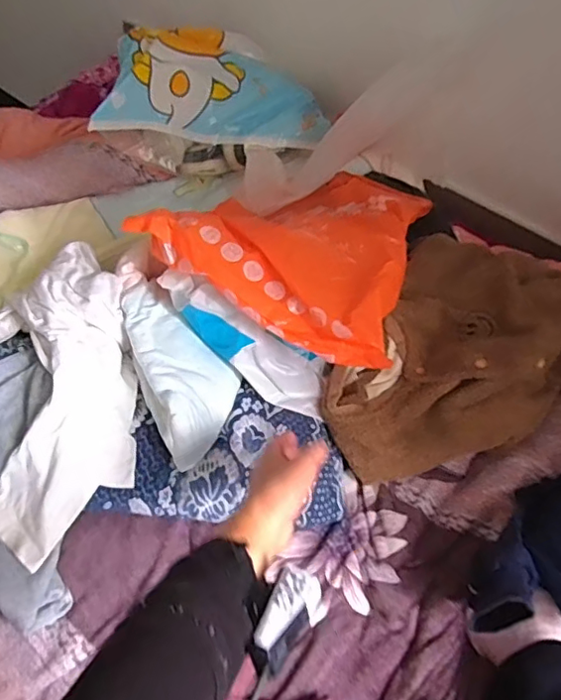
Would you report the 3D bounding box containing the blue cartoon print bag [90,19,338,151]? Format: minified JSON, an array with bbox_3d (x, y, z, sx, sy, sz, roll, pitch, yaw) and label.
[{"bbox_3d":[-0.122,-0.475,0.990,0.378,0.126,0.250,-4,54,-8],"label":"blue cartoon print bag"}]

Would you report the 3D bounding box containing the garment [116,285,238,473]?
[{"bbox_3d":[-0.127,0.018,0.738,0.119,0.053,0.257,-19,57,-18],"label":"garment"}]

